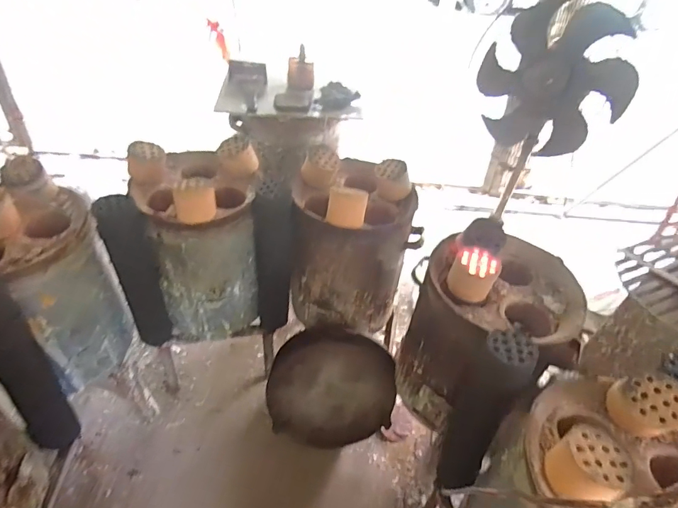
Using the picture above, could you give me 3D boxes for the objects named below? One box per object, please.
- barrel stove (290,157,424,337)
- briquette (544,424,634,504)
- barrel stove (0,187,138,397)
[{"bbox_3d":[0.043,-0.028,1.309,0.370,0.473,0.323,7,43,1],"label":"barrel stove"},{"bbox_3d":[0.387,0.334,0.654,0.111,0.068,0.104,-24,51,-28],"label":"briquette"},{"bbox_3d":[-0.774,0.083,1.111,0.312,0.479,0.340,18,44,12],"label":"barrel stove"}]

